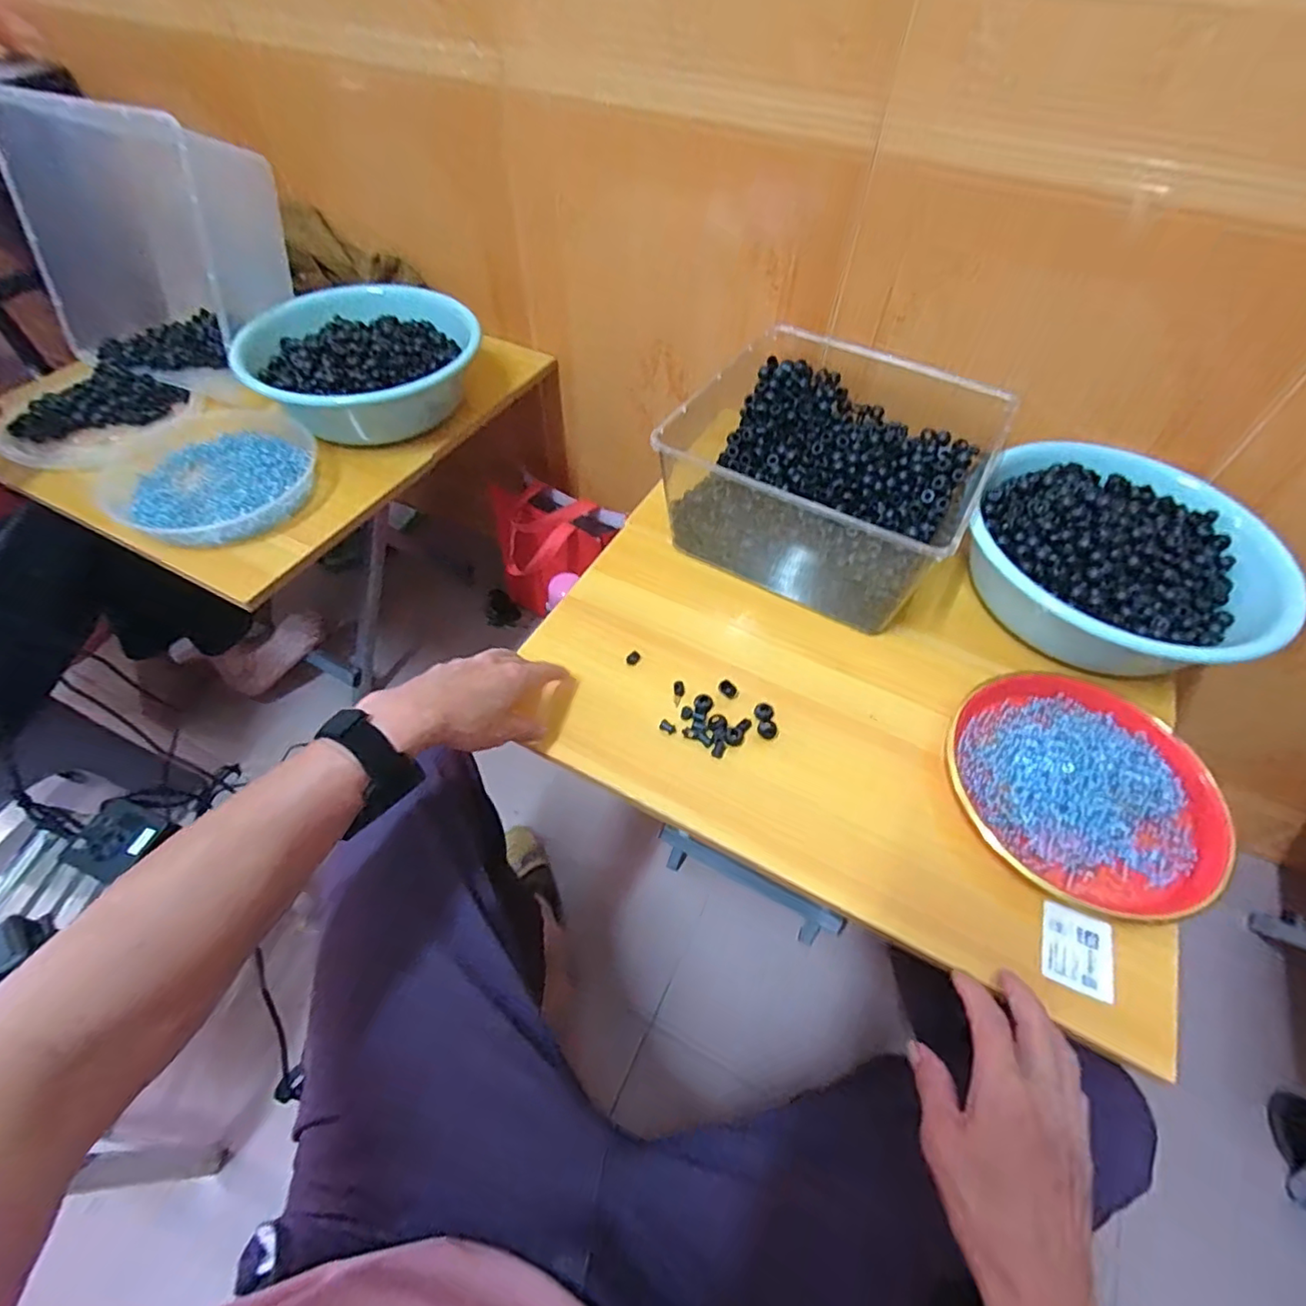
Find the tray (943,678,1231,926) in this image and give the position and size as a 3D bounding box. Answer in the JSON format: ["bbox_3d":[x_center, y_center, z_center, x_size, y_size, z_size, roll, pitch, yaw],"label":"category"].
[{"bbox_3d":[0.372,0.114,0.531,0.206,0.031,0.221,-11,55,-10],"label":"tray"}]

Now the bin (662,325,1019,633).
[{"bbox_3d":[0.199,-0.199,0.673,0.294,0.124,0.305,33,59,21],"label":"bin"}]

